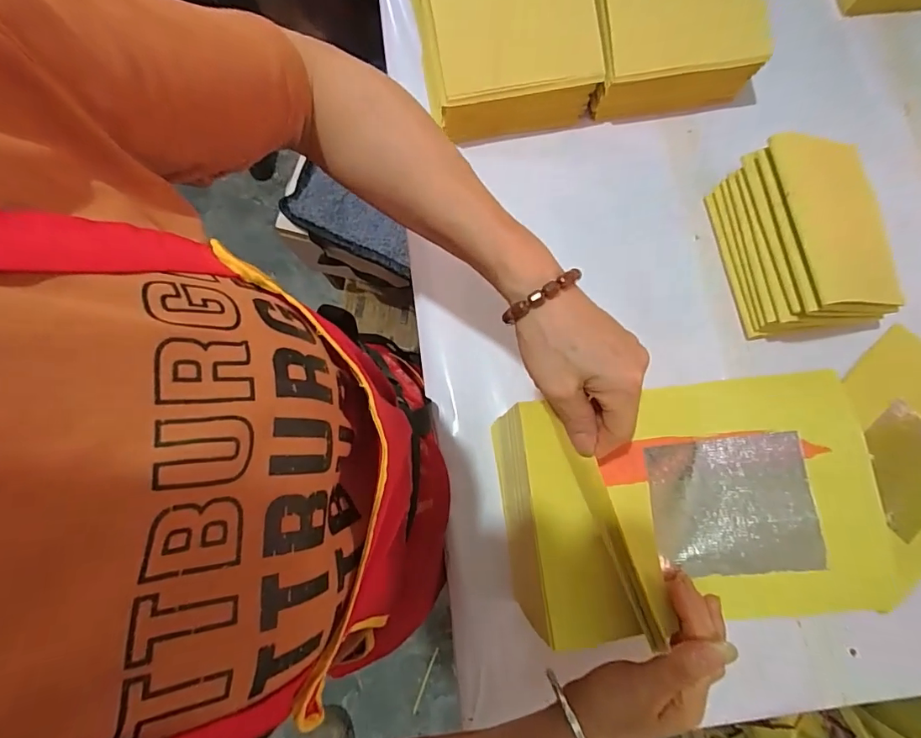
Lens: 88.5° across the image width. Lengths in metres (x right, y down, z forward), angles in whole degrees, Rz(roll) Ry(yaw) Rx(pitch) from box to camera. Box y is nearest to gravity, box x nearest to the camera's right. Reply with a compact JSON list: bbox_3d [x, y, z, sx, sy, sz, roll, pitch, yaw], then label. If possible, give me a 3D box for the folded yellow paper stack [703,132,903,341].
[{"bbox_3d":[0.319,-0.121,0.445,0.094,0.089,0.165,-9,78,-2],"label":"folded yellow paper stack"}]

